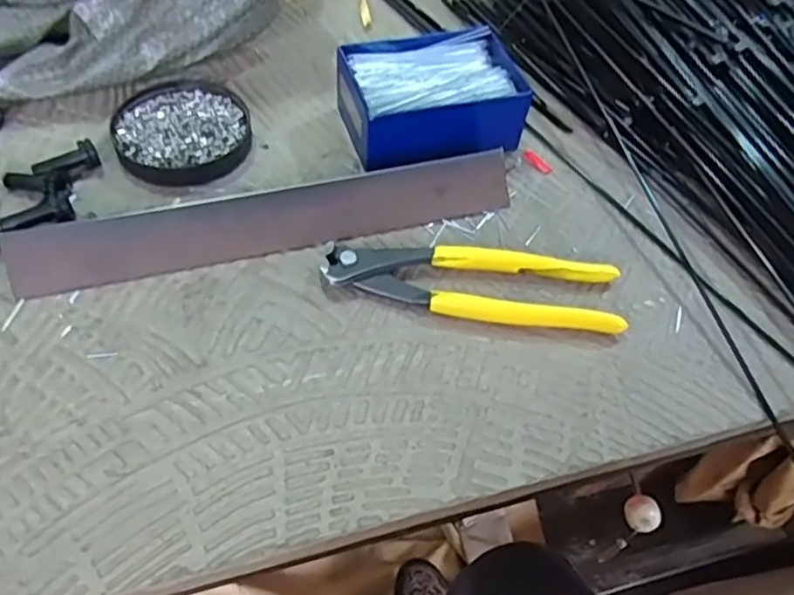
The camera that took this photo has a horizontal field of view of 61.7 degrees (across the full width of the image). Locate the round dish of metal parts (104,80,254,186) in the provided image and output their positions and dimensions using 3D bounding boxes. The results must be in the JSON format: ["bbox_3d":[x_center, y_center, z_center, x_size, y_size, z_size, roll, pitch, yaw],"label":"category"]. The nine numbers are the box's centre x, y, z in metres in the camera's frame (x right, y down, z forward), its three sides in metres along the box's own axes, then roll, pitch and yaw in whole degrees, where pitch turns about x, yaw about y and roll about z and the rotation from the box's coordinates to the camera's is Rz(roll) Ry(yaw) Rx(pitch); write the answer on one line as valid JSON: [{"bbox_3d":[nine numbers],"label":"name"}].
[{"bbox_3d":[-0.136,-0.106,0.425,0.083,0.013,0.085,-5,53,-9],"label":"round dish of metal parts"}]

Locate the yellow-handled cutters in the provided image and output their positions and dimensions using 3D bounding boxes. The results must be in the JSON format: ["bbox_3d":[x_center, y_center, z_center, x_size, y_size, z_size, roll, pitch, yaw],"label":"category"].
[{"bbox_3d":[0.042,-0.012,0.373,0.161,0.014,0.052,8,52,1],"label":"yellow-handled cutters"}]

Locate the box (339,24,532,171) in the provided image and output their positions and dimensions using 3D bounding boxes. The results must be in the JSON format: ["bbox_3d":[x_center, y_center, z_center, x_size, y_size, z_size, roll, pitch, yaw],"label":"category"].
[{"bbox_3d":[0.022,-0.130,0.437,0.112,0.046,0.081,-12,54,-14],"label":"box"}]

